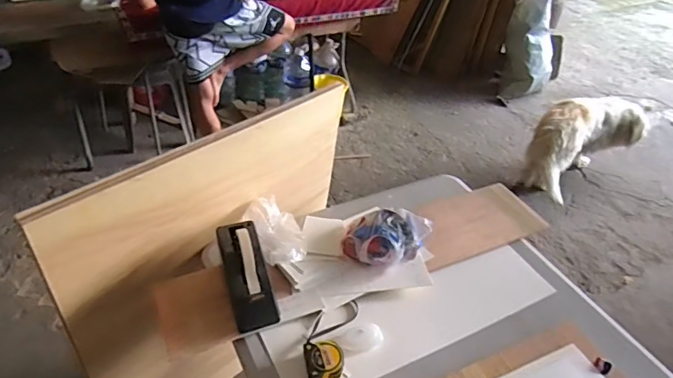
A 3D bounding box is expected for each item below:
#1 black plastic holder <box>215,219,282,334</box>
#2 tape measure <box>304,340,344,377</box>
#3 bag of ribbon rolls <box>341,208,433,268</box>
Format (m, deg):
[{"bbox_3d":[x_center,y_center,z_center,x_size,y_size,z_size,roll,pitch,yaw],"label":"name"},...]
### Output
[{"bbox_3d":[-0.170,0.152,0.904,0.087,0.094,0.216,-12,59,-18],"label":"black plastic holder"},{"bbox_3d":[-0.020,0.298,0.829,0.064,0.035,0.072,-4,39,-9],"label":"tape measure"},{"bbox_3d":[0.103,0.110,1.023,0.172,0.100,0.106,12,40,11],"label":"bag of ribbon rolls"}]

